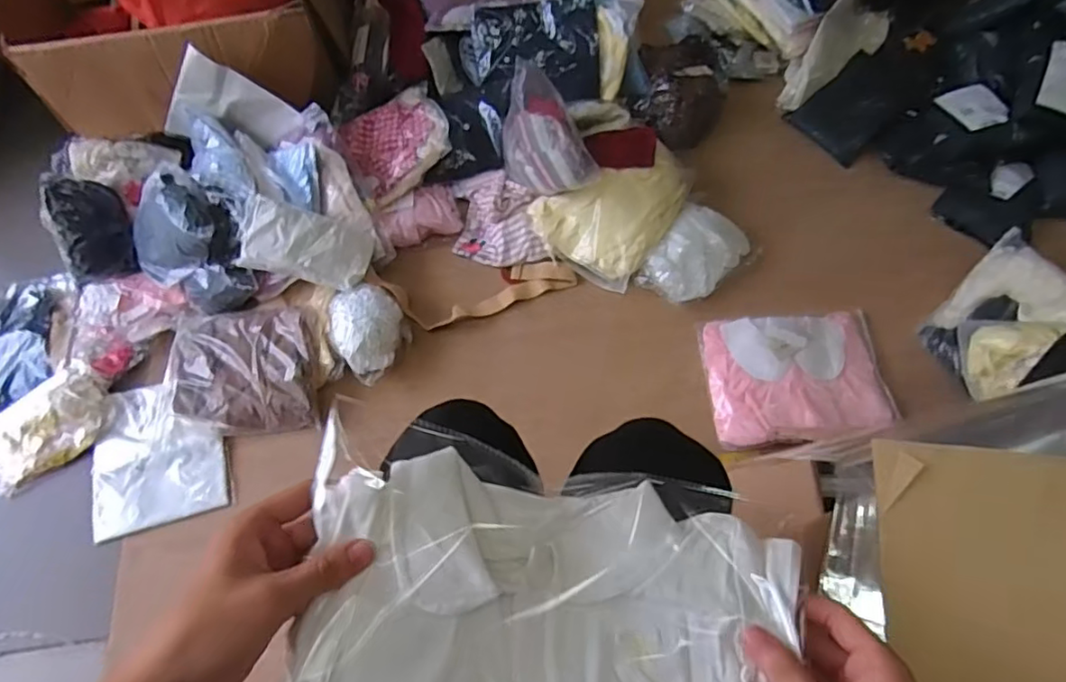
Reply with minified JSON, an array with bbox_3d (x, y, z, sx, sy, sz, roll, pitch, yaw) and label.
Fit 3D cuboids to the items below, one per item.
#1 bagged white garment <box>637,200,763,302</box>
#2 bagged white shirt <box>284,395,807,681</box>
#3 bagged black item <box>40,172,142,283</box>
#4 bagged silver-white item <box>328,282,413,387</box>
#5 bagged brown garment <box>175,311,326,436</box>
[{"bbox_3d":[0.335,-0.168,1.198,0.160,0.053,0.233,33,70,15],"label":"bagged white garment"},{"bbox_3d":[0.011,0.175,0.348,0.297,0.070,0.219,8,65,5],"label":"bagged white shirt"},{"bbox_3d":[-0.868,-0.221,1.184,0.132,0.068,0.204,-16,99,-30],"label":"bagged black item"},{"bbox_3d":[-0.302,-0.013,1.117,0.133,0.071,0.178,-6,65,-2],"label":"bagged silver-white item"},{"bbox_3d":[-0.526,0.043,1.086,0.282,0.055,0.227,-2,65,0],"label":"bagged brown garment"}]

